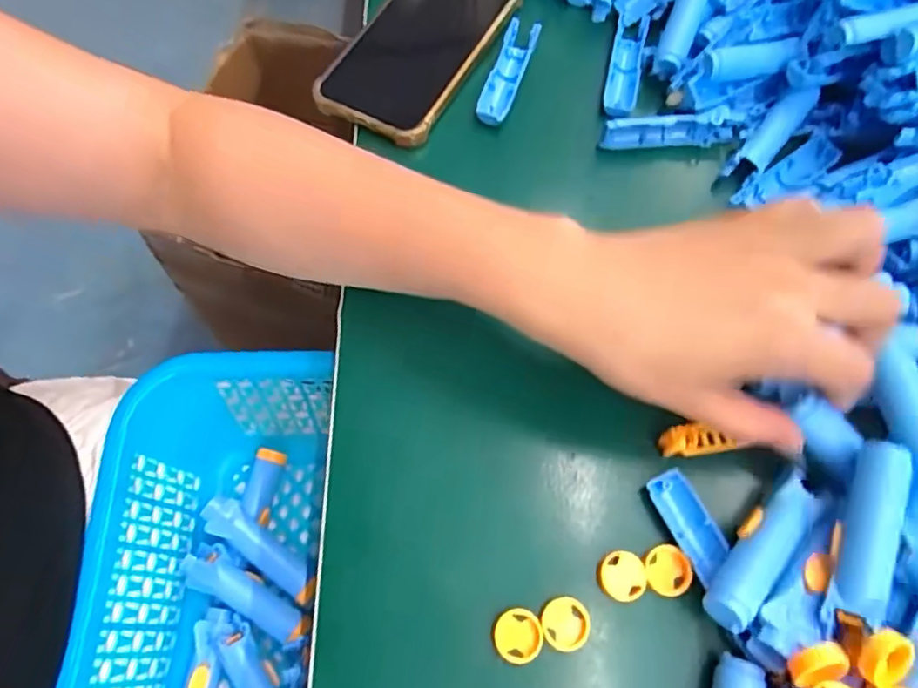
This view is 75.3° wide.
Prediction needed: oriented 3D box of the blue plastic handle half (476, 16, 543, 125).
[{"bbox_3d":[0.030,-0.166,0.363,0.019,0.014,0.078,17,66,6],"label":"blue plastic handle half"}]

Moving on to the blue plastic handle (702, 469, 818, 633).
[{"bbox_3d":[0.122,0.083,0.242,0.070,0.024,0.020,-41,73,-18],"label":"blue plastic handle"}]

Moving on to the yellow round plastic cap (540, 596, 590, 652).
[{"bbox_3d":[0.044,0.114,0.243,0.020,0.004,0.019,1,66,-2],"label":"yellow round plastic cap"}]

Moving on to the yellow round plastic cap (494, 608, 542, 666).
[{"bbox_3d":[0.024,0.119,0.242,0.019,0.004,0.020,1,66,-2],"label":"yellow round plastic cap"}]

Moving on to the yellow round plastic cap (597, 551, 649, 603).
[{"bbox_3d":[0.069,0.098,0.251,0.020,0.004,0.019,9,66,2],"label":"yellow round plastic cap"}]

